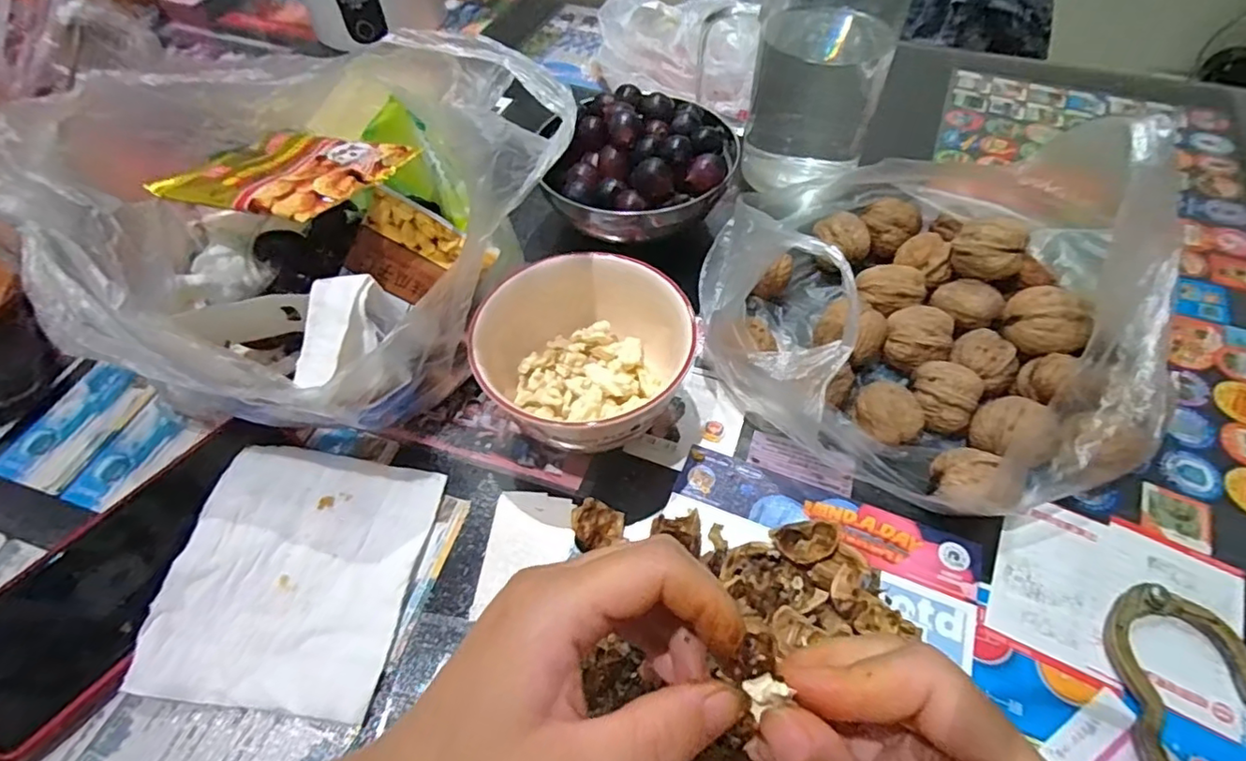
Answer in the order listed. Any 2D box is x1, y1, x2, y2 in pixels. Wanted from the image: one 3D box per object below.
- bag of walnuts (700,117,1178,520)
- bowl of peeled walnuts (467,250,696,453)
[{"bbox_3d":[0.170,-0.036,0.332,0.202,0.104,0.228,-37,61,-22],"label":"bag of walnuts"},{"bbox_3d":[-0.023,-0.014,0.338,0.105,0.066,0.116,23,58,18],"label":"bowl of peeled walnuts"}]

